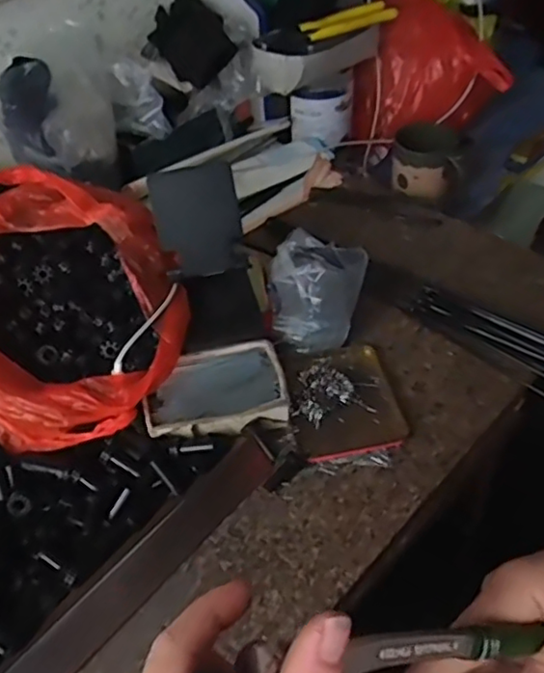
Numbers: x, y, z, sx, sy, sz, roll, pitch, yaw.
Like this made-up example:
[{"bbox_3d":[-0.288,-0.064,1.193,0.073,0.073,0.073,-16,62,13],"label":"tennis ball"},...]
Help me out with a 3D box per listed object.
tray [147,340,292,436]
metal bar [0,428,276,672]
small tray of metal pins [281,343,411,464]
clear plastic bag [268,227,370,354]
[{"bbox_3d":[-0.053,0.049,0.573,0.124,0.022,0.088,-12,47,-8],"label":"tray"},{"bbox_3d":[-0.102,0.181,0.472,0.034,0.029,0.285,31,55,28],"label":"metal bar"},{"bbox_3d":[0.066,0.053,0.582,0.096,0.016,0.126,-10,47,-6],"label":"small tray of metal pins"},{"bbox_3d":[0.045,-0.050,0.639,0.096,0.078,0.118,8,48,10],"label":"clear plastic bag"}]

